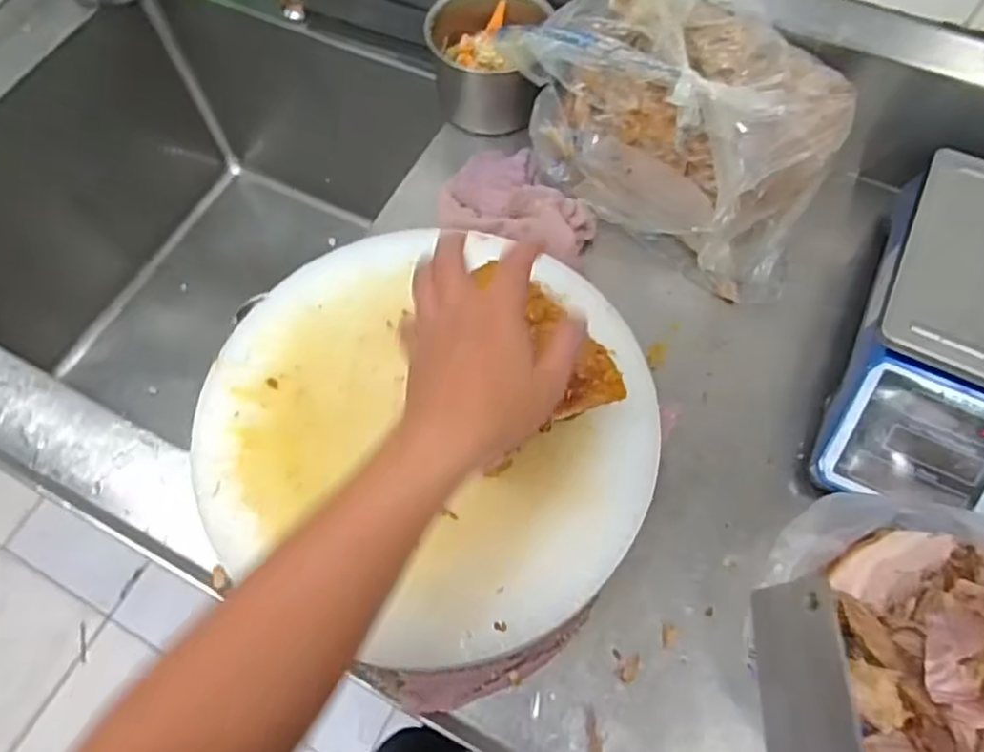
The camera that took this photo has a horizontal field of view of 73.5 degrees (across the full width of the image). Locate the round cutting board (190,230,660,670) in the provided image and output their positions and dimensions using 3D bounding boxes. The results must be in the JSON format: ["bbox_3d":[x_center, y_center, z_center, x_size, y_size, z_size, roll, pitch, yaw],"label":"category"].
[{"bbox_3d":[-0.051,0.030,0.520,0.353,0.022,0.329,-1,64,1],"label":"round cutting board"}]

